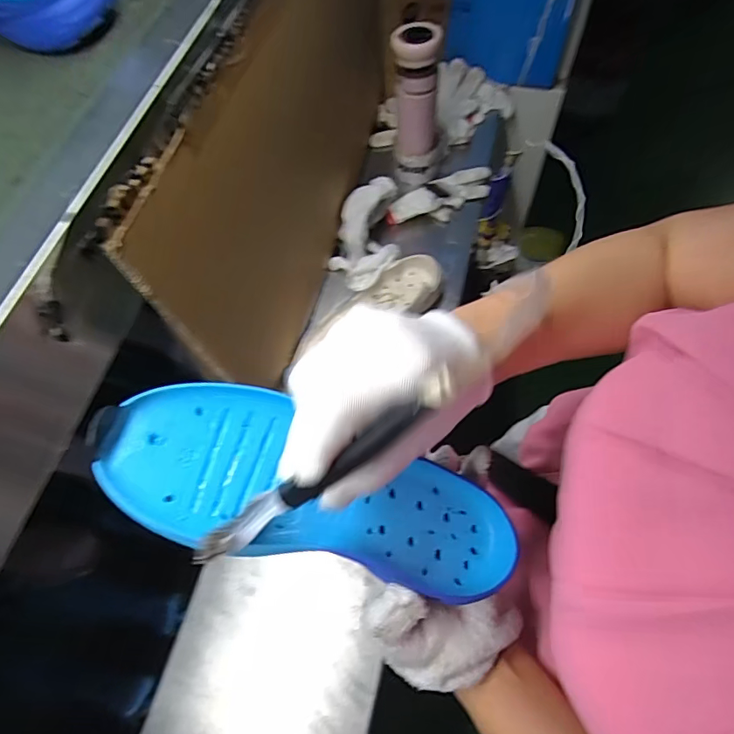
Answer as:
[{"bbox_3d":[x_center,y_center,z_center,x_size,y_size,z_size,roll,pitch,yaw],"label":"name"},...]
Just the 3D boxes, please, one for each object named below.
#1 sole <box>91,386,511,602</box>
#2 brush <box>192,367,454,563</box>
[{"bbox_3d":[-0.026,0.073,0.292,0.247,0.023,0.088,19,64,-13],"label":"sole"},{"bbox_3d":[-0.029,0.057,0.241,0.141,0.027,0.023,-36,62,23],"label":"brush"}]

